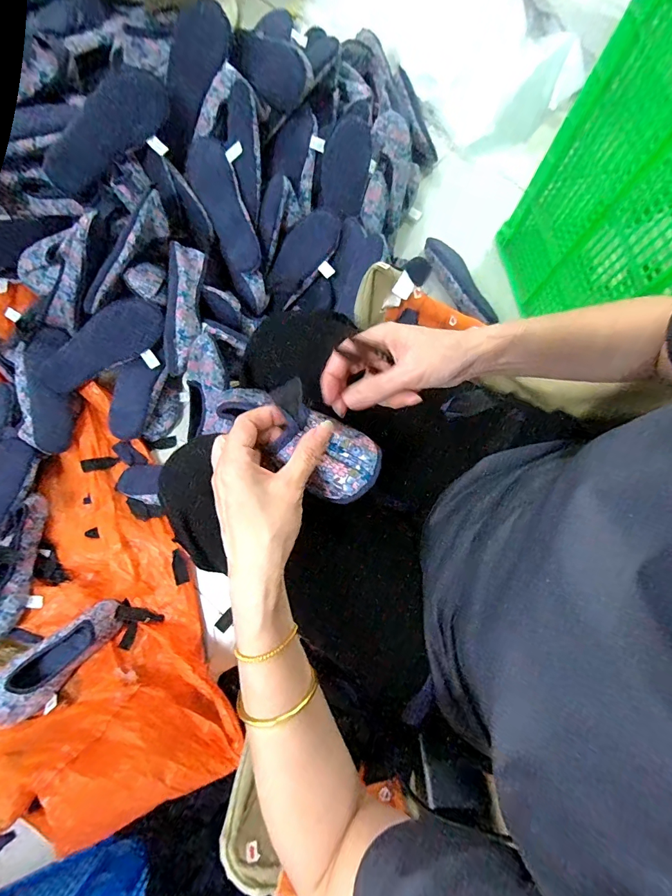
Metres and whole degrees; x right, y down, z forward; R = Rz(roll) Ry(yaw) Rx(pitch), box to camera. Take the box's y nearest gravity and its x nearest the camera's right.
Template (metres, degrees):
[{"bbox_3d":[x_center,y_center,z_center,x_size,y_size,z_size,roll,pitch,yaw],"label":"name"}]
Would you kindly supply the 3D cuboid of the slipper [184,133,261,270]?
[{"bbox_3d":[-0.222,-0.490,0.799,0.089,0.050,0.286,-23,94,11],"label":"slipper"}]

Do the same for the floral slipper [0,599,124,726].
[{"bbox_3d":[-0.490,0.368,0.695,0.240,0.065,0.091,-43,82,-9],"label":"floral slipper"}]

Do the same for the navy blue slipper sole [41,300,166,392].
[{"bbox_3d":[-0.451,-0.199,0.772,0.261,0.039,0.089,-26,110,11],"label":"navy blue slipper sole"}]

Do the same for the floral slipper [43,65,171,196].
[{"bbox_3d":[-0.431,-0.589,0.744,0.264,0.092,0.055,-44,40,0],"label":"floral slipper"}]

